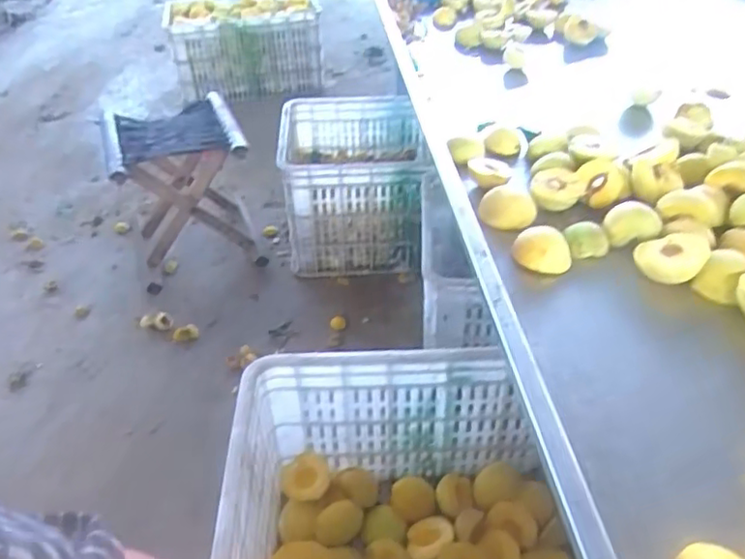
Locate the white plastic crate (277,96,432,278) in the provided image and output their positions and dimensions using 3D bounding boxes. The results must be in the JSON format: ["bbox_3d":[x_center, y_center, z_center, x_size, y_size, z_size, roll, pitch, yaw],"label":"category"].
[{"bbox_3d":[-0.037,-0.230,1.506,0.311,0.277,0.377,-3,38,-2],"label":"white plastic crate"}]

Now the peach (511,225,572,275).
[{"bbox_3d":[0.208,-0.037,0.779,0.068,0.047,0.058,2,38,5],"label":"peach"}]

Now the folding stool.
[{"bbox_3d":[-0.420,-0.193,1.429,0.268,0.307,0.291,-17,40,-18],"label":"folding stool"}]

